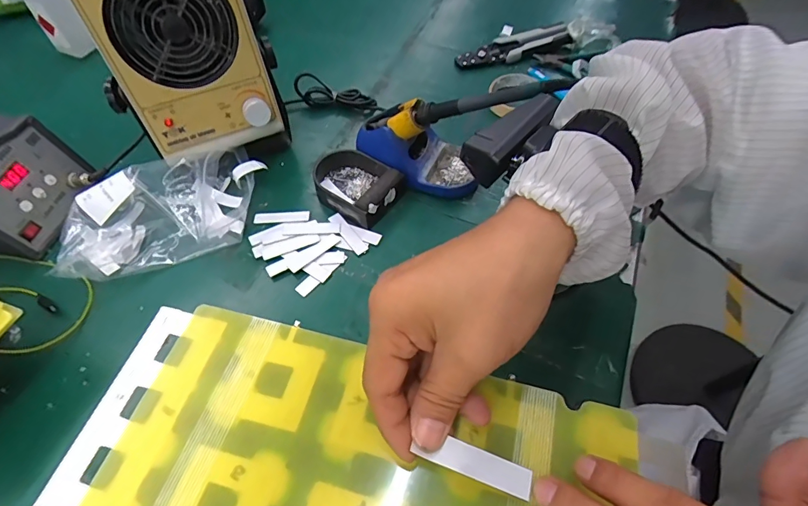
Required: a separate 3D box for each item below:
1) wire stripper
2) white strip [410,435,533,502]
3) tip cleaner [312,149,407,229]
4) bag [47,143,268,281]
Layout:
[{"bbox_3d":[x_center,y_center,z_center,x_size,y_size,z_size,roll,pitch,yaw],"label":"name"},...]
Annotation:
[{"bbox_3d":[0.175,-0.326,0.672,0.198,0.017,0.048,-21,59,-13],"label":"wire stripper"},{"bbox_3d":[0.038,0.108,0.219,0.057,0.004,0.015,21,56,-1],"label":"white strip"},{"bbox_3d":[-0.061,-0.084,0.513,0.113,0.035,0.079,30,63,20],"label":"tip cleaner"},{"bbox_3d":[-0.269,-0.051,0.477,0.217,0.063,0.121,-21,58,-11],"label":"bag"}]

